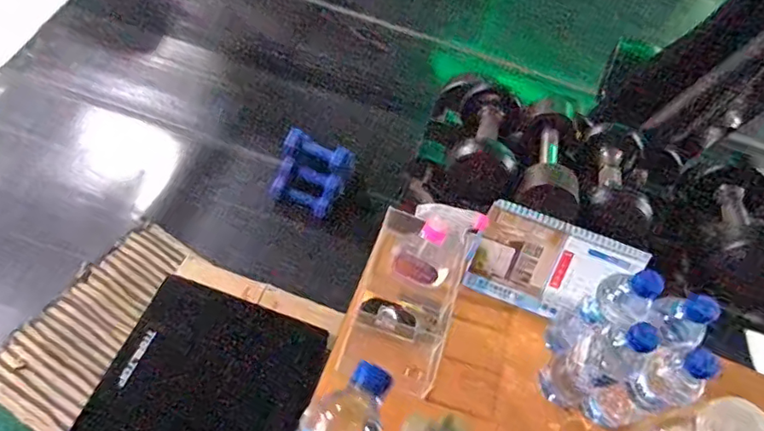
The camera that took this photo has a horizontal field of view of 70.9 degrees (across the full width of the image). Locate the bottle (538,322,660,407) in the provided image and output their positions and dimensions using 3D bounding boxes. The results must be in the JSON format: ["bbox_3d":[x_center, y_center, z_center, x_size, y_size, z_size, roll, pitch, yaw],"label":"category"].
[{"bbox_3d":[0.269,0.190,0.683,0.070,0.232,0.068,1,59,-1],"label":"bottle"}]

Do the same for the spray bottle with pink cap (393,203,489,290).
[{"bbox_3d":[0.076,0.041,0.753,0.106,0.166,0.053,16,57,-1],"label":"spray bottle with pink cap"}]

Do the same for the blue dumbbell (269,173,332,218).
[{"bbox_3d":[-0.289,-0.063,1.897,0.216,0.070,0.057,27,59,-14],"label":"blue dumbbell"}]

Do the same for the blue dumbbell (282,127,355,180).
[{"bbox_3d":[-0.210,-0.212,1.835,0.247,0.095,0.071,23,60,-7],"label":"blue dumbbell"}]

